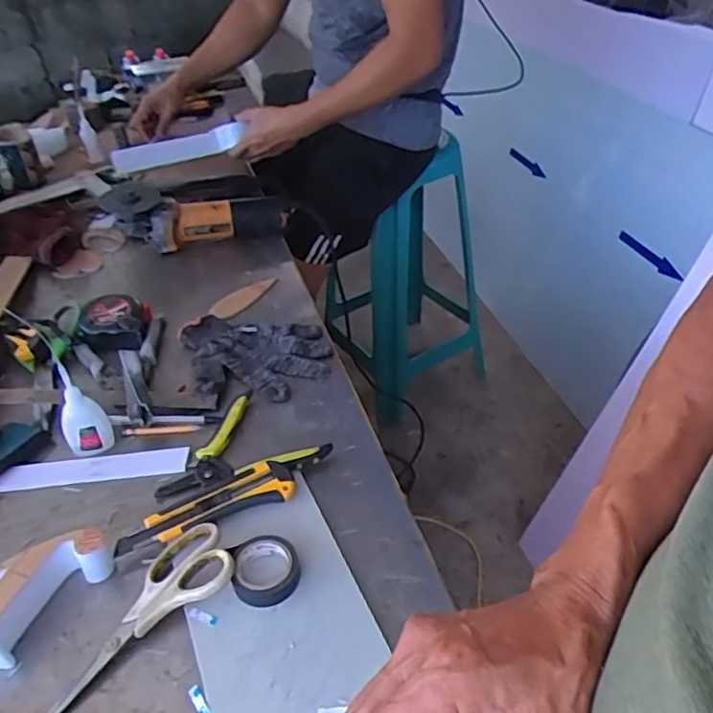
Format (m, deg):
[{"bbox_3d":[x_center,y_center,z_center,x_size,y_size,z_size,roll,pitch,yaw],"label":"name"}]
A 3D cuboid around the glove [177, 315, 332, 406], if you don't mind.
[{"bbox_3d":[-0.127,-0.002,0.784,0.183,0.022,0.143,-2,39,2],"label":"glove"}]

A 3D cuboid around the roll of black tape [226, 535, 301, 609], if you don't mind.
[{"bbox_3d":[-0.078,0.180,0.548,0.056,0.022,0.061,-3,39,2],"label":"roll of black tape"}]

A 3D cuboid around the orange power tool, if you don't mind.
[{"bbox_3d":[-0.250,-0.229,1.019,0.263,0.100,0.094,-13,40,-11],"label":"orange power tool"}]

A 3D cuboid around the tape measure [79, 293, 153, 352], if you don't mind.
[{"bbox_3d":[-0.312,-0.040,0.831,0.090,0.045,0.083,-2,39,3],"label":"tape measure"}]

